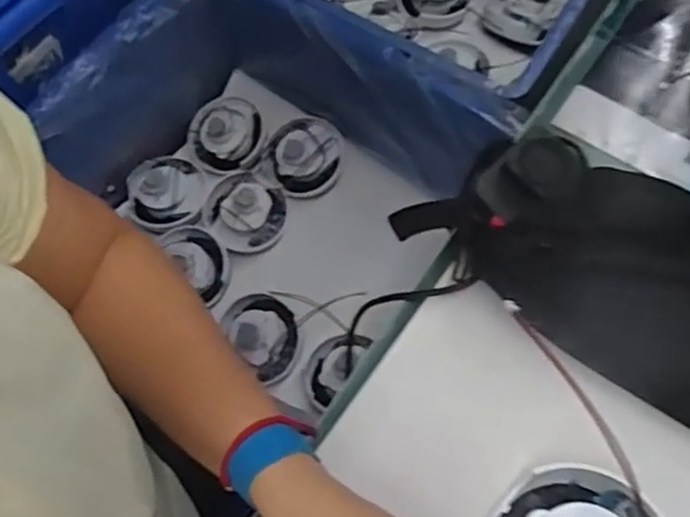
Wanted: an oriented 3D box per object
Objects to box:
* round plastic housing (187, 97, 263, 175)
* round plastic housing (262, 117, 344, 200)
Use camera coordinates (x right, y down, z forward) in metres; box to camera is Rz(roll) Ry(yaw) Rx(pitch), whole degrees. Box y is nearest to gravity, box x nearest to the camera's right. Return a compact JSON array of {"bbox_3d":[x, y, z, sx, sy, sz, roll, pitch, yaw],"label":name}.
[{"bbox_3d":[-0.161,-0.167,0.954,0.100,0.051,0.099,0,66,0],"label":"round plastic housing"},{"bbox_3d":[-0.055,-0.135,0.946,0.107,0.054,0.106,-2,66,-1],"label":"round plastic housing"}]

